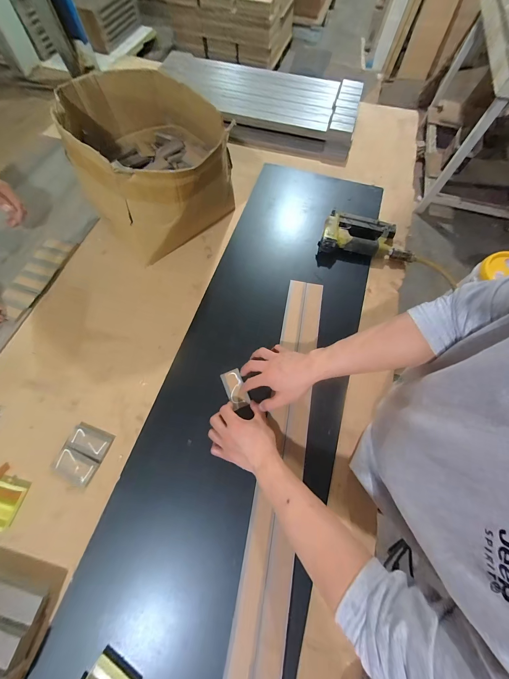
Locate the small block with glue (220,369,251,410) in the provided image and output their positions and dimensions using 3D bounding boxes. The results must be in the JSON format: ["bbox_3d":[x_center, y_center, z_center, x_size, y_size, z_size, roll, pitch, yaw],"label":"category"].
[{"bbox_3d":[-0.040,0.103,0.512,0.042,0.010,0.080,-22,65,-9],"label":"small block with glue"}]

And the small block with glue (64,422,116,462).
[{"bbox_3d":[-0.316,0.194,0.471,0.079,0.007,0.048,19,69,7],"label":"small block with glue"}]

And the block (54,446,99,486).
[{"bbox_3d":[-0.332,0.232,0.452,0.073,0.013,0.041,22,69,8],"label":"block"}]

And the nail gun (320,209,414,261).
[{"bbox_3d":[0.295,-0.279,0.652,0.235,0.042,0.125,8,68,2],"label":"nail gun"}]

